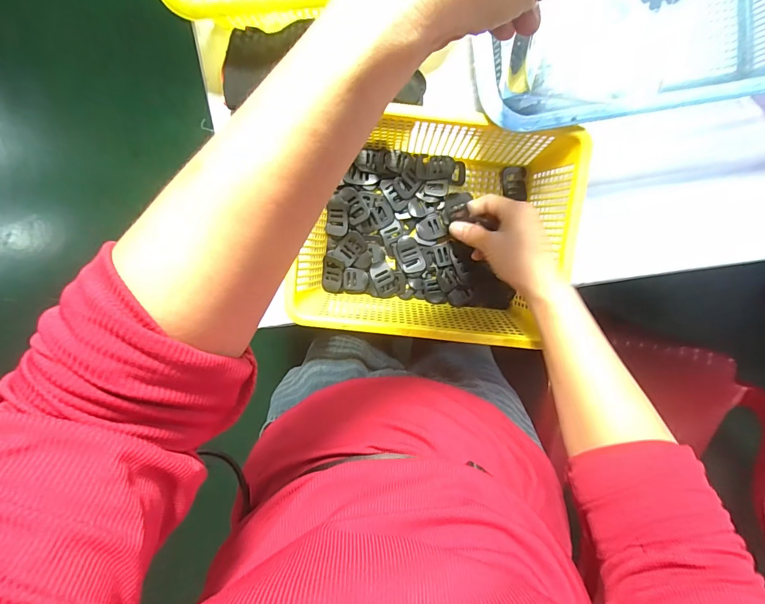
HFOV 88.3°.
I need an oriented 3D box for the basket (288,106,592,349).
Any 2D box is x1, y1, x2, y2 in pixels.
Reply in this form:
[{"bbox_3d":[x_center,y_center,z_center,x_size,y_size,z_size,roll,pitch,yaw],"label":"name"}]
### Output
[{"bbox_3d":[0.050,-0.075,0.407,0.256,0.096,0.198,6,99,-1],"label":"basket"}]

